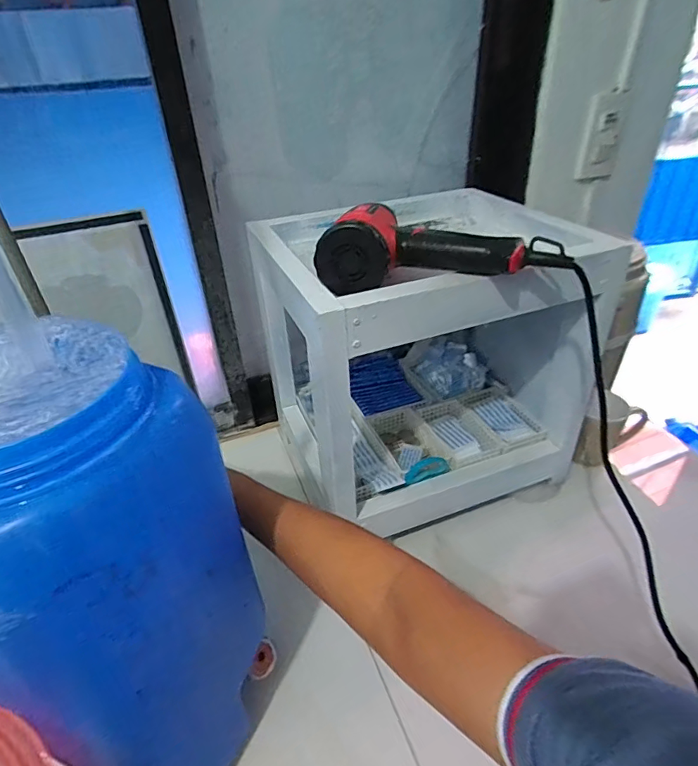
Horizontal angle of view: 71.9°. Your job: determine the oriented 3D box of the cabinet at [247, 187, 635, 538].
[{"bbox_3d":[0.090,-0.045,0.650,0.344,0.316,0.312,-16,38,-18],"label":"cabinet"}]

